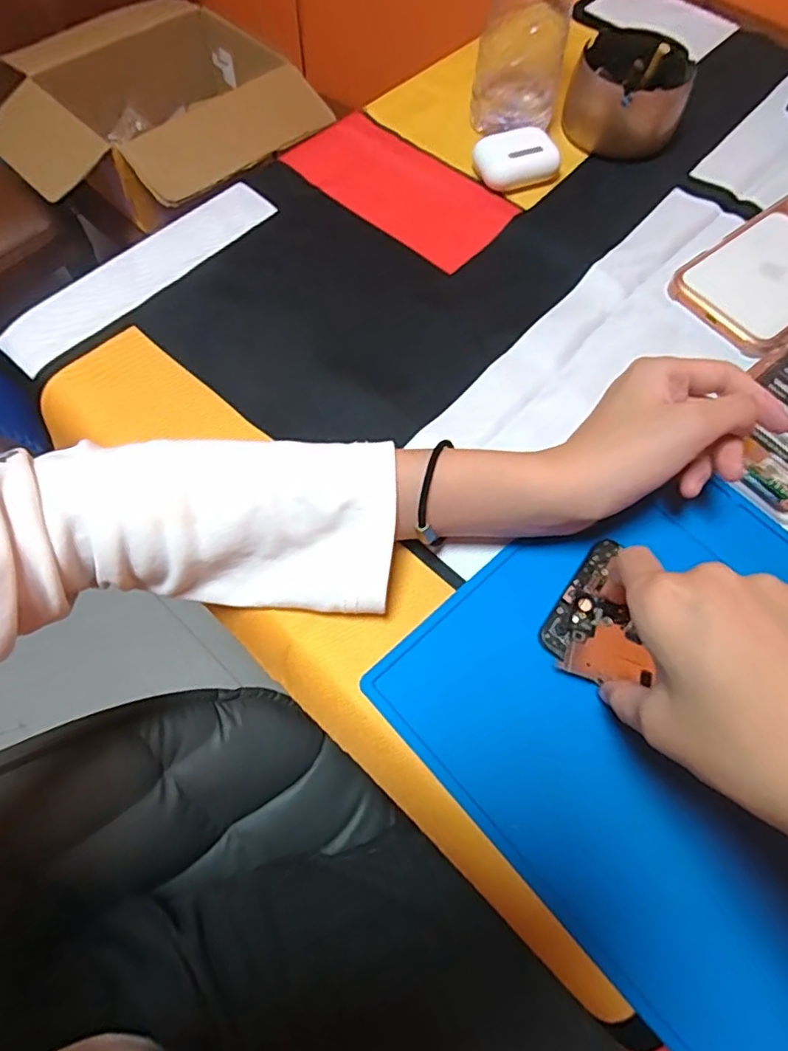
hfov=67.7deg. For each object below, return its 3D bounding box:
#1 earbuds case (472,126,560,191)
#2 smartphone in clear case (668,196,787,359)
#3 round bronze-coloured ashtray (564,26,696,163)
[{"bbox_3d":[0.090,-0.269,0.431,0.055,0.021,0.039,-14,67,-7],"label":"earbuds case"},{"bbox_3d":[0.268,-0.177,0.401,0.159,0.015,0.083,-35,71,-15],"label":"smartphone in clear case"},{"bbox_3d":[0.178,-0.328,0.450,0.087,0.048,0.078,20,67,8],"label":"round bronze-coloured ashtray"}]

